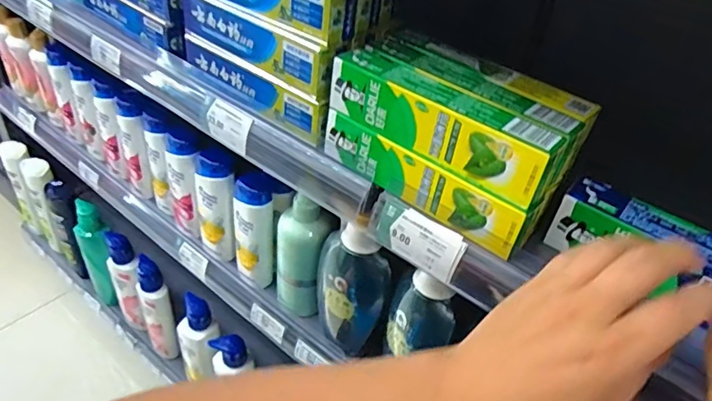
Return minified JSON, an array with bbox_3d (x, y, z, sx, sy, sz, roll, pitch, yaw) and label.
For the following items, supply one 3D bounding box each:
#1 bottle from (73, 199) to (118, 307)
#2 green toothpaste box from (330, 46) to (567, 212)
[{"bbox_3d":[-0.478,0.102,0.961,0.049,0.230,0.073,-28,51,-34],"label":"bottle"},{"bbox_3d":[0.065,-0.061,0.396,0.182,0.045,0.042,32,46,27],"label":"green toothpaste box"}]

